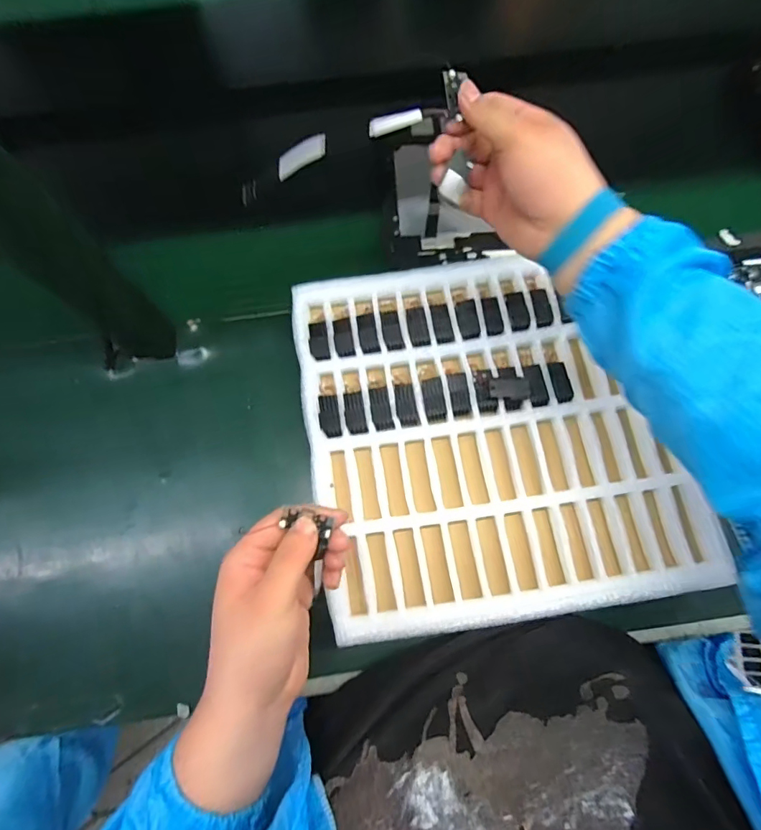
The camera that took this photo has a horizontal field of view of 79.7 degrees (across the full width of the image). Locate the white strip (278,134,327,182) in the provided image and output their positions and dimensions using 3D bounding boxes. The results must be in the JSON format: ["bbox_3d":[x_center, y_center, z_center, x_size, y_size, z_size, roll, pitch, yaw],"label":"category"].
[{"bbox_3d":[-0.057,-0.187,0.331,0.041,0.005,0.019,-27,73,14],"label":"white strip"}]

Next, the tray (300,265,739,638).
[{"bbox_3d":[0.100,0.005,0.435,0.334,0.037,0.348,-10,72,-3],"label":"tray"}]

